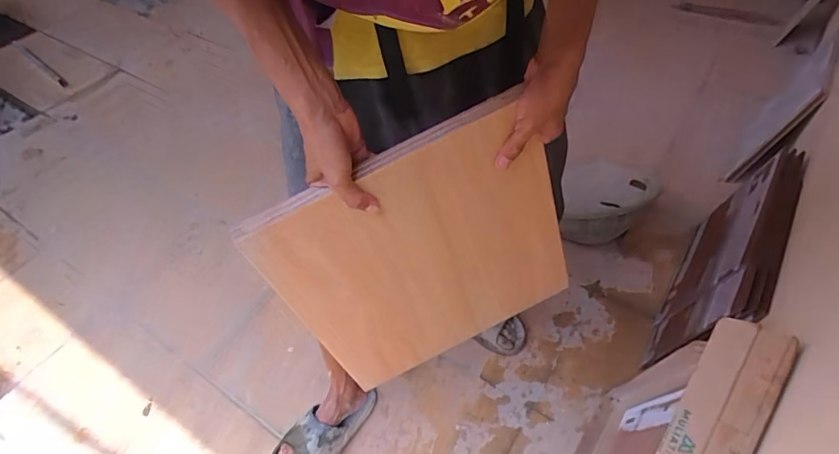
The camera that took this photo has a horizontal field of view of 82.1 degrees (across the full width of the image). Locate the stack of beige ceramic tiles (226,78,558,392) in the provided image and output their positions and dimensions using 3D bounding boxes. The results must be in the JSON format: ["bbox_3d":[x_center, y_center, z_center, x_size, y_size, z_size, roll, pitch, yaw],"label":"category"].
[{"bbox_3d":[0.016,0.053,0.687,0.384,0.381,0.018,-27,39,-2],"label":"stack of beige ceramic tiles"}]

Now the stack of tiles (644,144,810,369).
[{"bbox_3d":[0.751,0.093,1.190,0.108,0.390,0.521,30,62,20],"label":"stack of tiles"}]

